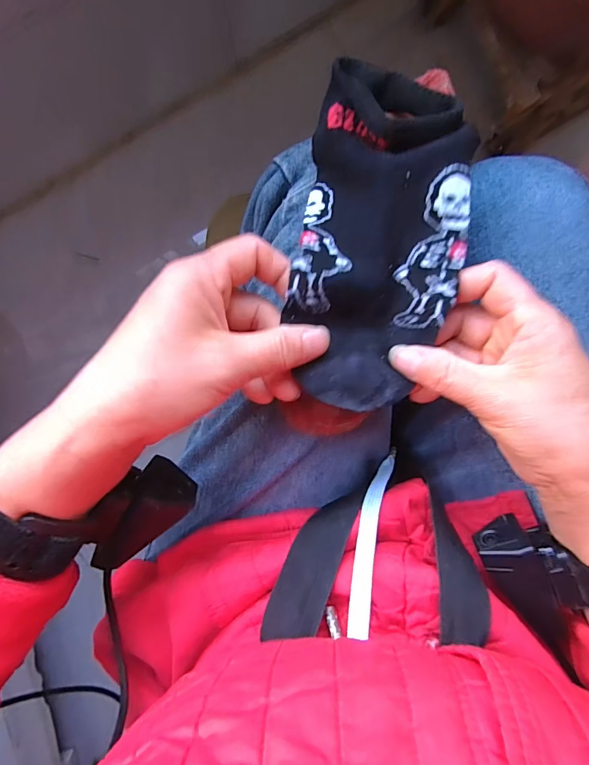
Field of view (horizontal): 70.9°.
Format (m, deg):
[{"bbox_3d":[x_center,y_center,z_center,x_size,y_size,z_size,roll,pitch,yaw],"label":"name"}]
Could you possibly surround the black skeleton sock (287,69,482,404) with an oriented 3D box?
[{"bbox_3d":[0.045,-0.076,0.221,0.082,0.029,0.176,7,91,-2],"label":"black skeleton sock"}]

